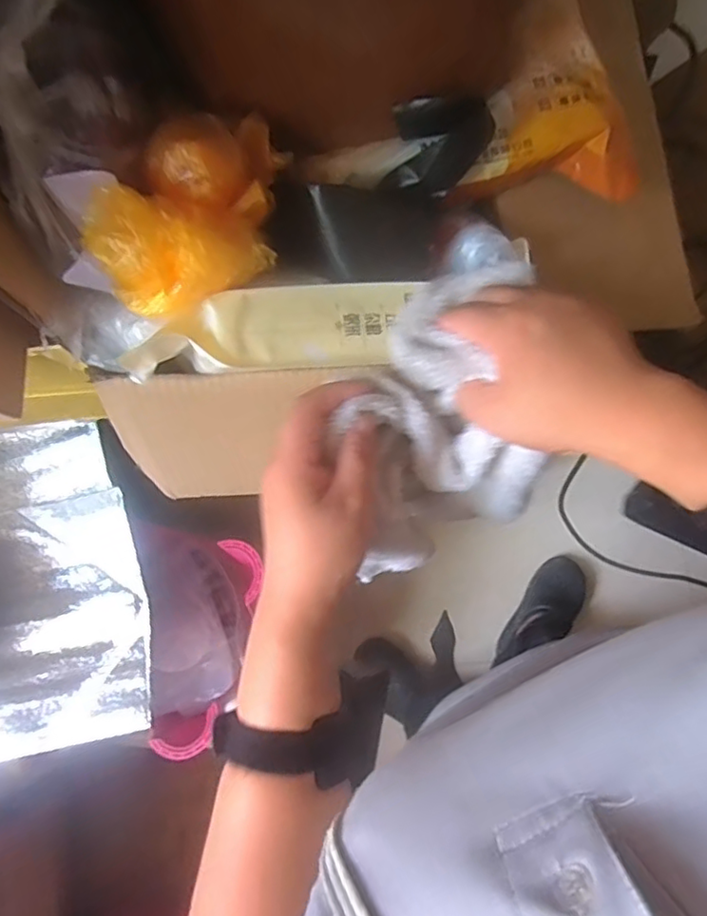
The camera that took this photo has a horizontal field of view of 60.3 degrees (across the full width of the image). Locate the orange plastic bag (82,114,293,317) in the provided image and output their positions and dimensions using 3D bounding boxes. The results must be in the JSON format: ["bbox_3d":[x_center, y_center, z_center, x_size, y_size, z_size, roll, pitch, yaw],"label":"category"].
[{"bbox_3d":[-0.087,-0.144,0.351,0.132,0.049,0.088,-32,79,-8],"label":"orange plastic bag"}]

